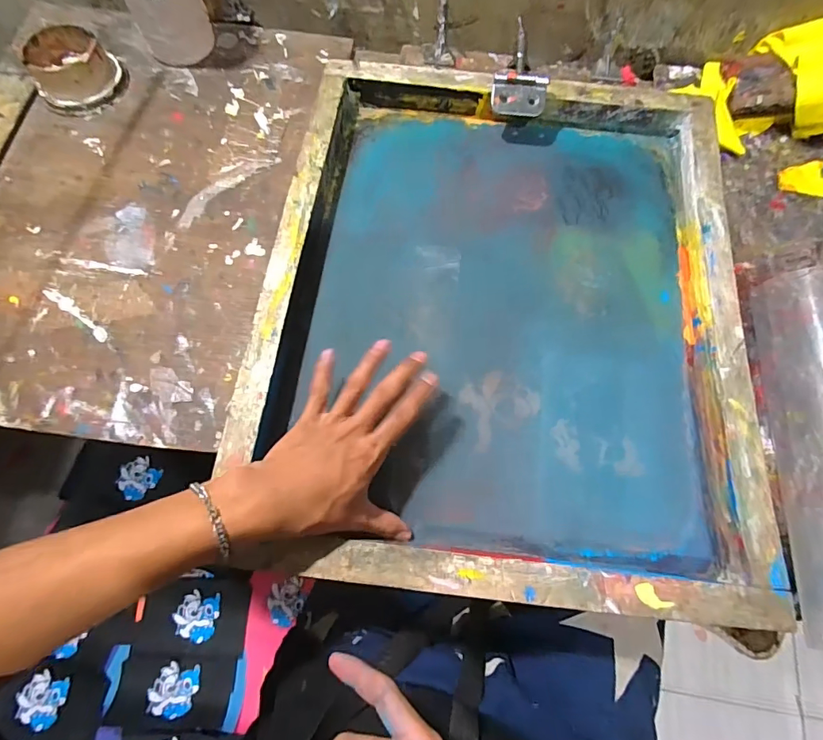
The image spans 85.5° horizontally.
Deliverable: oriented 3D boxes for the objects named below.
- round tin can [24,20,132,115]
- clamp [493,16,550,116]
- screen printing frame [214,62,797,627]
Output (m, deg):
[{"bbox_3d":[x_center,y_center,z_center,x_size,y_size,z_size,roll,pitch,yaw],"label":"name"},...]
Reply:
[{"bbox_3d":[-0.413,-0.370,0.541,0.102,0.043,0.107,-33,74,-12],"label":"round tin can"},{"bbox_3d":[0.131,-0.350,0.522,0.060,0.028,0.113,12,71,3],"label":"clamp"},{"bbox_3d":[0.091,-0.078,0.446,0.445,0.046,0.538,6,71,1],"label":"screen printing frame"}]

